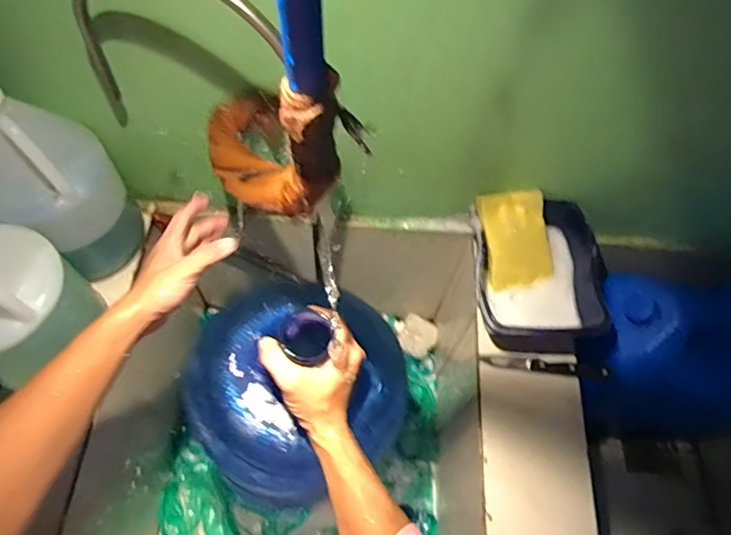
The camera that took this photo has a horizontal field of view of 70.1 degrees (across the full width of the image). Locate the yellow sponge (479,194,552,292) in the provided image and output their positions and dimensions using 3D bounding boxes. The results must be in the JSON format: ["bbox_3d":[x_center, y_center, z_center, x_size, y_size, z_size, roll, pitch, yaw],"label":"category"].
[{"bbox_3d":[0.204,-0.038,0.709,0.089,0.009,0.125,-12,100,-9],"label":"yellow sponge"}]

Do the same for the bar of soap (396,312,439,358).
[{"bbox_3d":[0.102,0.138,1.033,0.072,0.032,0.069,31,65,12],"label":"bar of soap"}]

